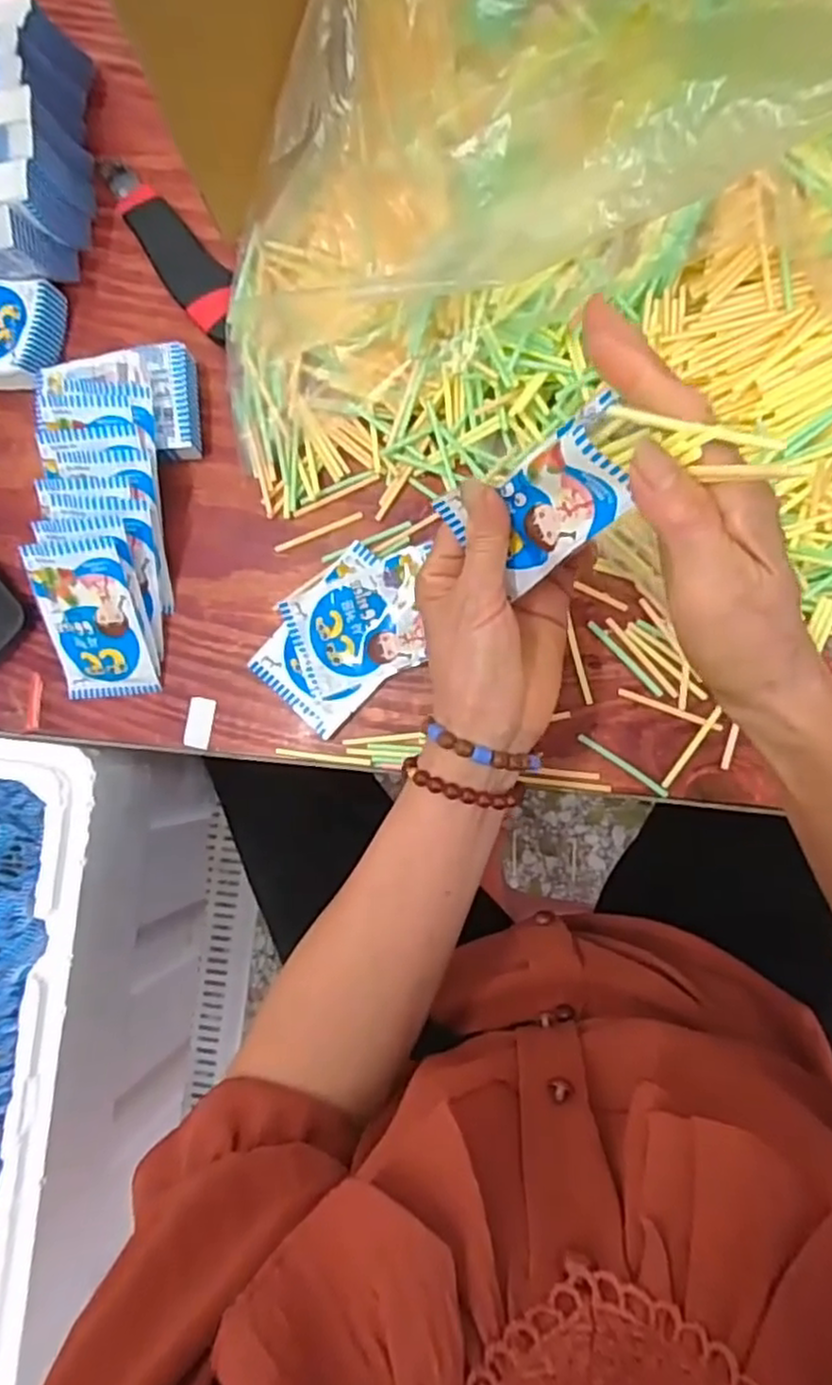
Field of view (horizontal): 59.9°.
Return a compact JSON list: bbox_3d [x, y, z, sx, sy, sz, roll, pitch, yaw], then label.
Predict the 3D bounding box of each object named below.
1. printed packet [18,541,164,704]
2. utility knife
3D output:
[{"bbox_3d":[-0.208,-0.045,0.463,0.062,0.014,0.103,-4,114,10],"label":"printed packet"},{"bbox_3d":[-0.167,-0.305,0.492,0.038,0.020,0.158,-36,82,4],"label":"utility knife"}]

